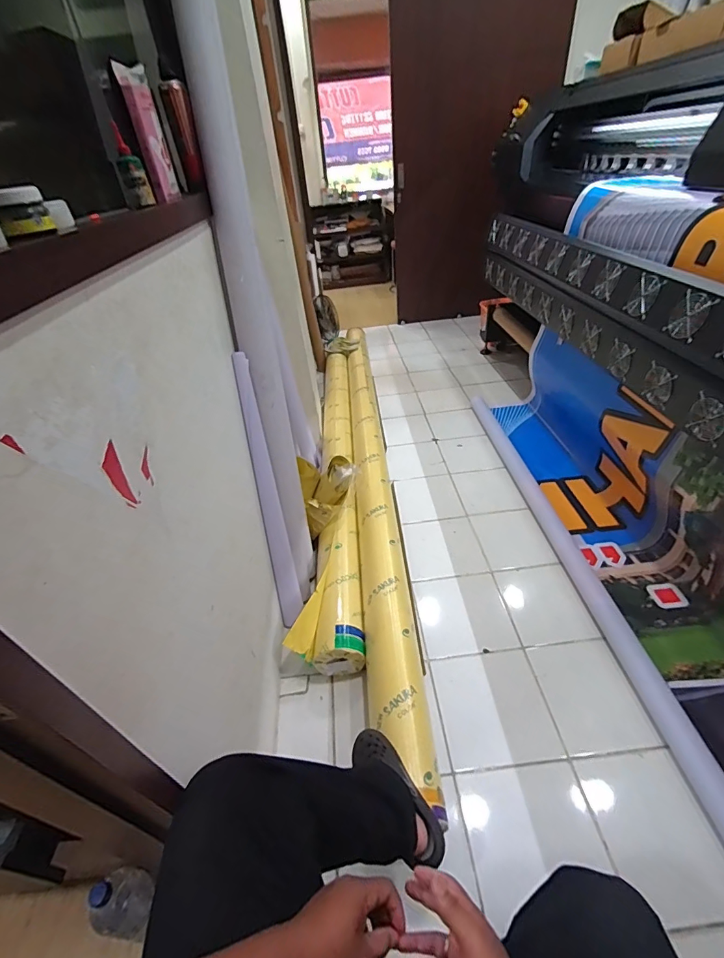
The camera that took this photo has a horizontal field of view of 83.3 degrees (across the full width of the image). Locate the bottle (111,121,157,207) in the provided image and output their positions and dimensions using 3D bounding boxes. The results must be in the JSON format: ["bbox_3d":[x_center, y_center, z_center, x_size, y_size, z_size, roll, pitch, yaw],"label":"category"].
[{"bbox_3d":[-0.422,-0.568,0.748,0.044,0.107,0.044,-19,40,-15],"label":"bottle"}]

